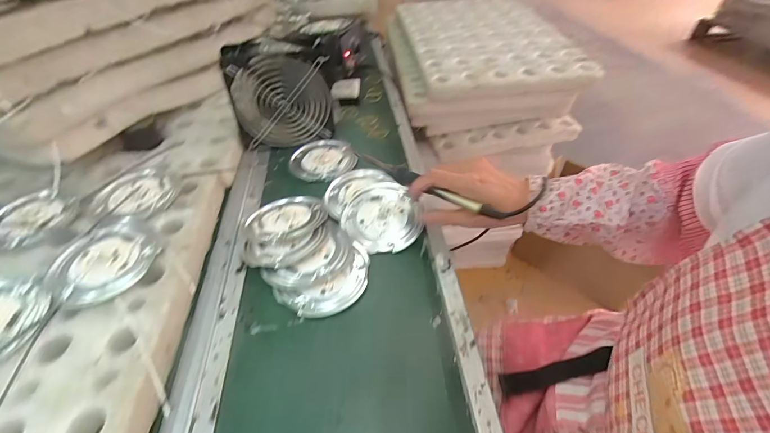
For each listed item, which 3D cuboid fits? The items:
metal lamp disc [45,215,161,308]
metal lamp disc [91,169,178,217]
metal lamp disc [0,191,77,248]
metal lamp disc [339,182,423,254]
[{"bbox_3d":[-0.299,0.045,0.361,0.102,0.005,0.098,-1,46,1],"label":"metal lamp disc"},{"bbox_3d":[-0.318,-0.030,0.441,0.096,0.012,0.086,1,46,2],"label":"metal lamp disc"},{"bbox_3d":[-0.426,-0.002,0.407,0.076,0.012,0.083,-1,46,1],"label":"metal lamp disc"},{"bbox_3d":[-0.007,-0.003,0.443,0.096,0.013,0.111,-10,55,1],"label":"metal lamp disc"}]

